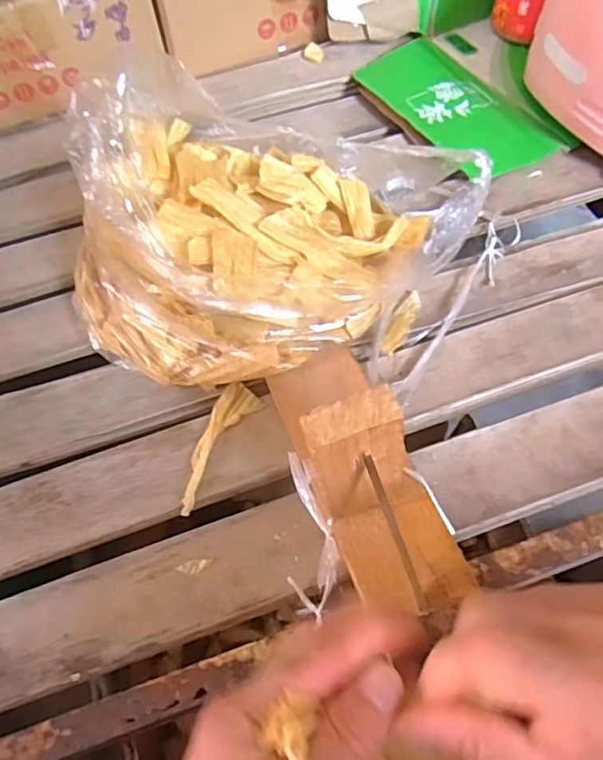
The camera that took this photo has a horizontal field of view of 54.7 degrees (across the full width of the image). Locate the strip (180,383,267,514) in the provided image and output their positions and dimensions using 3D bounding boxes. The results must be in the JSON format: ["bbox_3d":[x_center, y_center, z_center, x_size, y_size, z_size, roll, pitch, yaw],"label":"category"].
[{"bbox_3d":[-0.058,0.042,0.380,0.026,0.011,0.091,24,63,17],"label":"strip"}]

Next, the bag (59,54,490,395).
[{"bbox_3d":[-0.033,-0.097,0.367,0.236,0.168,0.187,28,64,19],"label":"bag"}]

